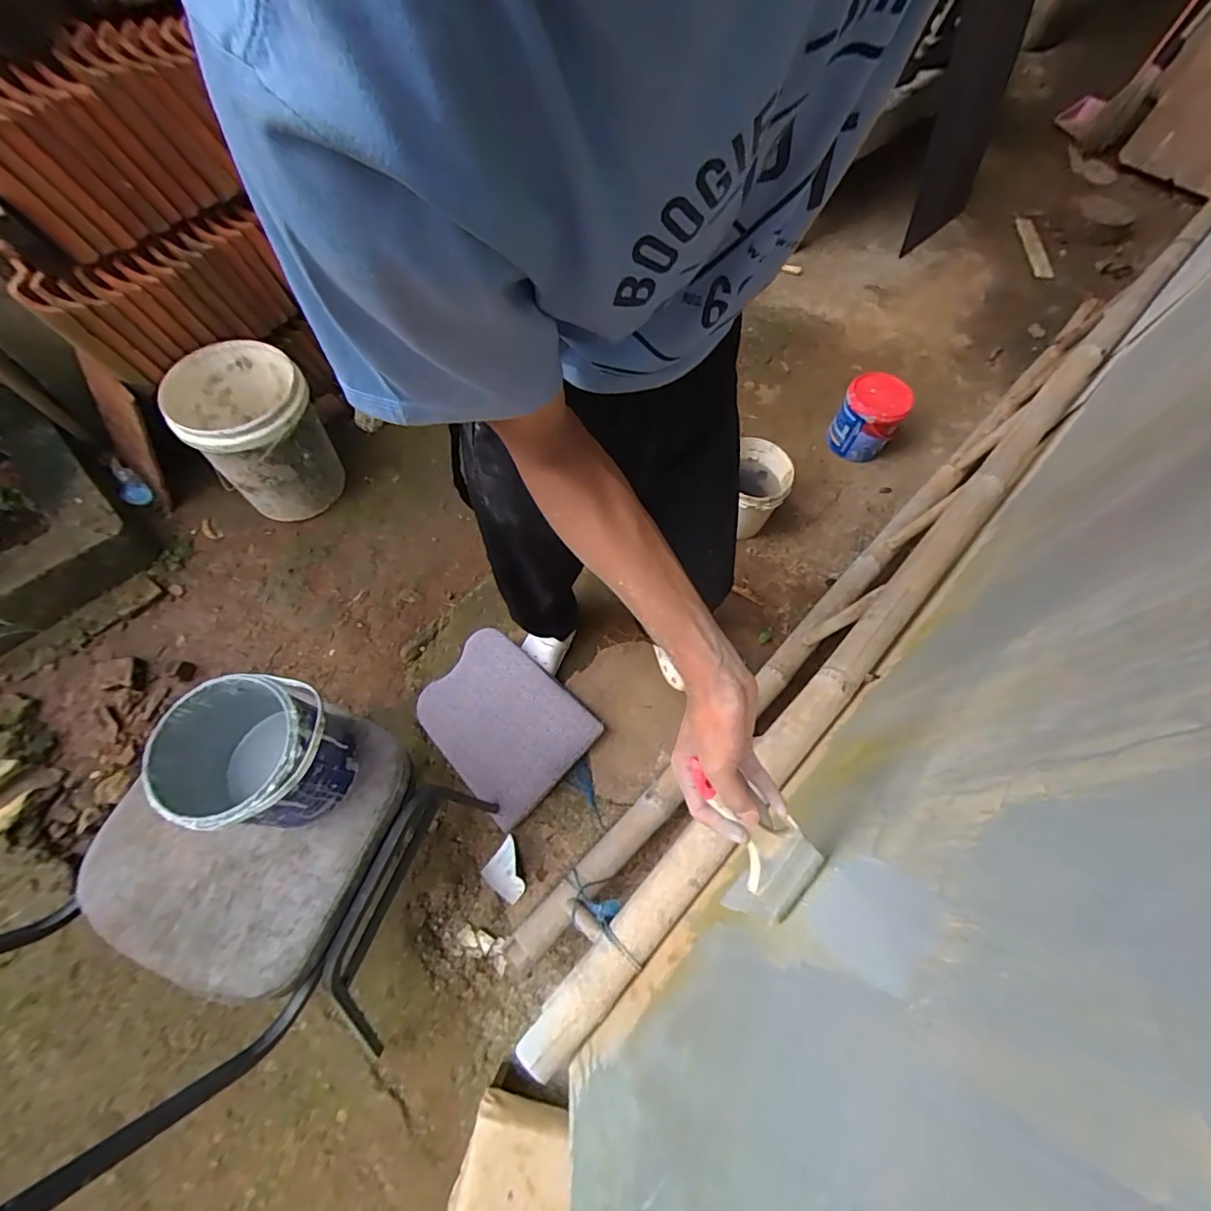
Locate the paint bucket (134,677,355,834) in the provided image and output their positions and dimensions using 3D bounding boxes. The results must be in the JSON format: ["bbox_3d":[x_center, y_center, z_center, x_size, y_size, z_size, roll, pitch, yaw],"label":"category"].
[{"bbox_3d":[-0.462,0.210,0.740,0.194,0.193,0.176,6,65,-2],"label":"paint bucket"}]

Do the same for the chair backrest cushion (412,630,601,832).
[{"bbox_3d":[-0.239,0.262,1.234,0.370,0.034,0.304,43,89,15],"label":"chair backrest cushion"}]

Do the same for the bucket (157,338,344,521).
[{"bbox_3d":[-0.903,-0.448,1.437,0.310,0.391,0.299,2,65,-4],"label":"bucket"}]

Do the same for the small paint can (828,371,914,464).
[{"bbox_3d":[0.789,-0.561,1.636,0.181,0.208,0.188,36,67,12],"label":"small paint can"}]

